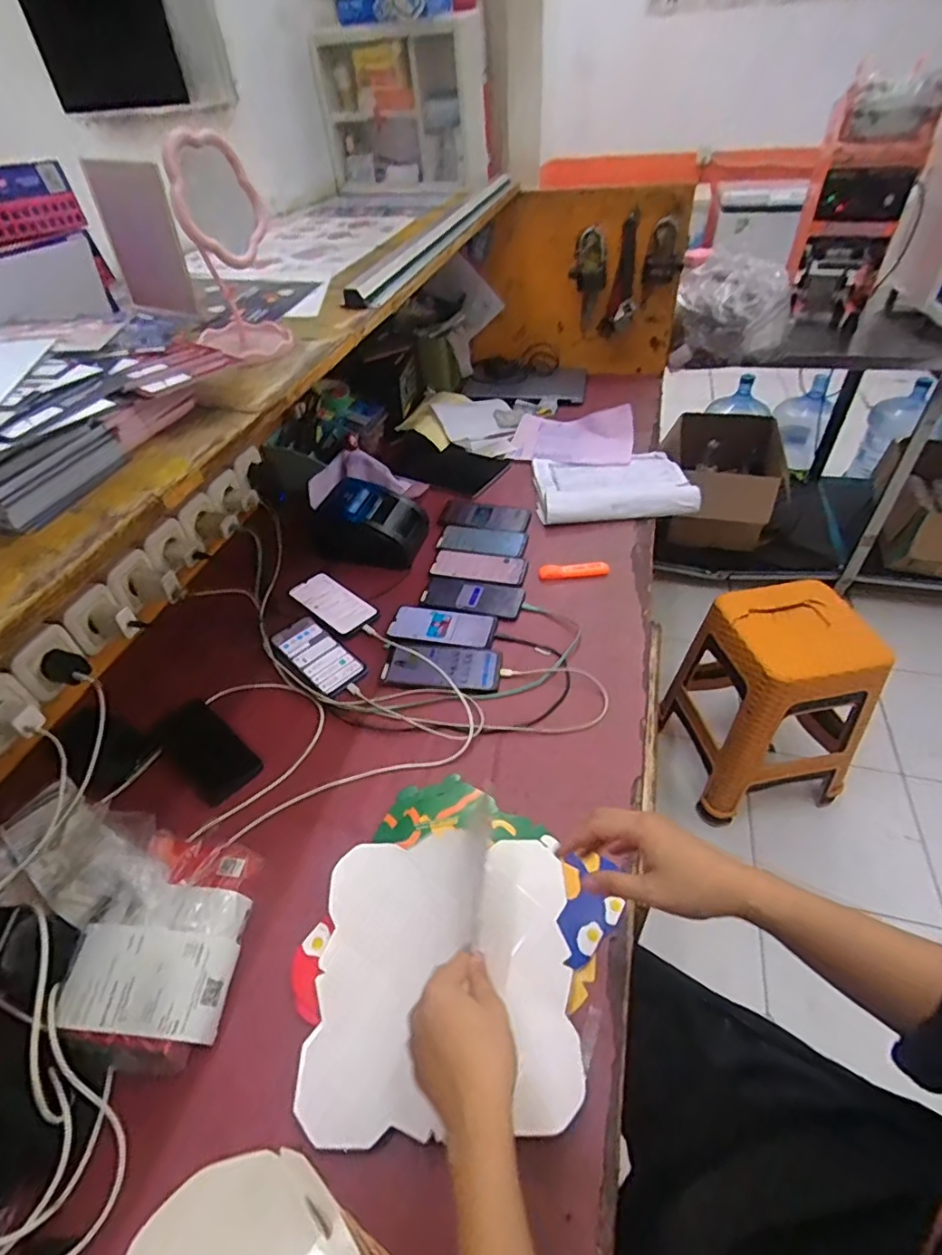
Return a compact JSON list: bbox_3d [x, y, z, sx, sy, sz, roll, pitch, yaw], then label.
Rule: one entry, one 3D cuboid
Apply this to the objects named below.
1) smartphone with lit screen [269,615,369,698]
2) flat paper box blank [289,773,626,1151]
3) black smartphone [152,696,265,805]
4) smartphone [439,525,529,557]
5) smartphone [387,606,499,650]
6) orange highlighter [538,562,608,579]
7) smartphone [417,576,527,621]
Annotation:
[{"bbox_3d":[-0.231,0.037,0.858,0.073,0.009,0.167,-36,52,-28],"label":"smartphone with lit screen"},{"bbox_3d":[-0.019,0.303,0.557,0.265,0.056,0.330,14,43,18],"label":"flat paper box blank"},{"bbox_3d":[-0.345,0.156,0.738,0.164,0.013,0.077,30,54,30],"label":"black smartphone"},{"bbox_3d":[0.024,-0.164,1.059,0.156,0.008,0.077,9,45,3],"label":"smartphone"},{"bbox_3d":[-0.044,-0.004,0.895,0.163,0.004,0.078,9,46,14],"label":"smartphone"},{"bbox_3d":[0.178,-0.098,0.981,0.120,0.016,0.025,-8,44,-4],"label":"orange highlighter"},{"bbox_3d":[0.003,-0.052,0.939,0.164,0.006,0.072,10,46,15],"label":"smartphone"}]

